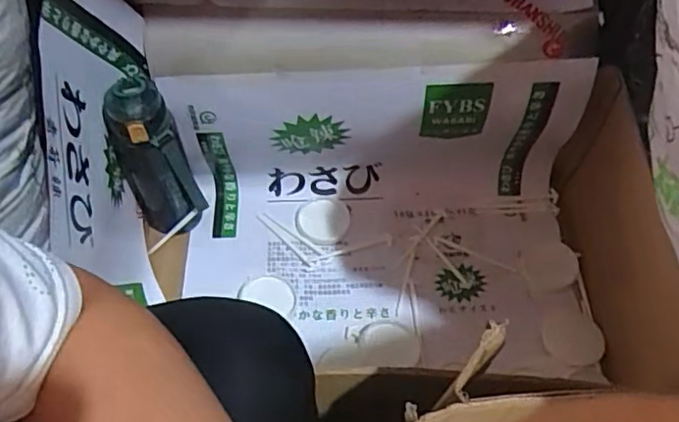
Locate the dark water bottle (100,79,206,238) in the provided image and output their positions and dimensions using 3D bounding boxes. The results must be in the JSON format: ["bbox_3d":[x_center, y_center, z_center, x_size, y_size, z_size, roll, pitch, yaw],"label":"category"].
[{"bbox_3d":[-0.241,-0.059,0.792,0.079,0.243,0.093,-30,63,-19],"label":"dark water bottle"}]

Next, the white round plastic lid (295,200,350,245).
[{"bbox_3d":[-0.025,0.016,0.906,0.079,0.011,0.069,-3,58,-4],"label":"white round plastic lid"}]

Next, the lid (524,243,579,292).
[{"bbox_3d":[0.302,0.079,0.851,0.074,0.014,0.071,1,58,-2],"label":"lid"}]

